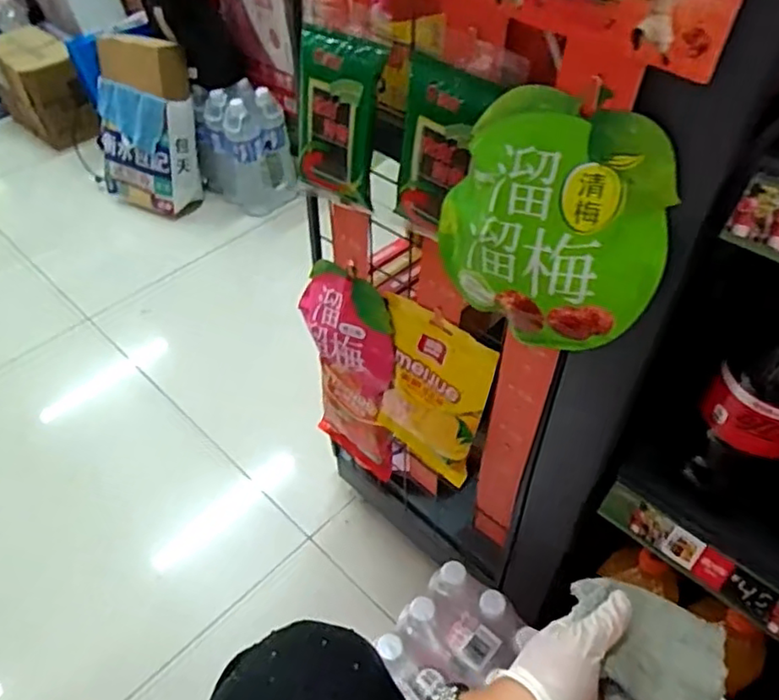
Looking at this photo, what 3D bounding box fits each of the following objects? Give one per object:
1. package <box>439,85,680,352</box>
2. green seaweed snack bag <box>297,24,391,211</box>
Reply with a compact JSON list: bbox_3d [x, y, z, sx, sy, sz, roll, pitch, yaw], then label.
[{"bbox_3d":[0.106,-0.081,0.428,0.154,0.166,0.030,26,34,20],"label":"package"},{"bbox_3d":[-0.046,-0.193,0.533,0.085,0.134,0.017,29,35,28],"label":"green seaweed snack bag"}]

